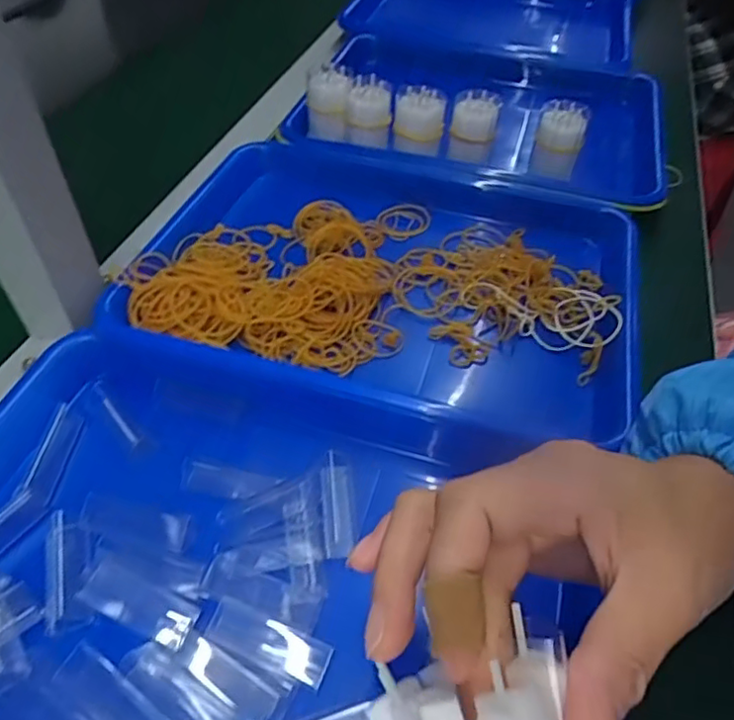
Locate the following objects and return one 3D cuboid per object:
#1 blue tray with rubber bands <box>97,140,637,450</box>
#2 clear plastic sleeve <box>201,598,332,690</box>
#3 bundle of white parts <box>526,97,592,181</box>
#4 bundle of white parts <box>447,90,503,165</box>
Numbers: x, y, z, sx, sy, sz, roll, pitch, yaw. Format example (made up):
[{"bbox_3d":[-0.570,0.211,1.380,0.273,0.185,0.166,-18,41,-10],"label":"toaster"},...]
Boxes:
[{"bbox_3d":[-0.005,-0.057,0.446,0.373,0.057,0.237,13,48,9],"label":"blue tray with rubber bands"},{"bbox_3d":[-0.042,0.121,0.260,0.053,0.004,0.017,20,69,12],"label":"clear plastic sleeve"},{"bbox_3d":[0.161,-0.185,0.509,0.038,0.050,0.031,15,49,11],"label":"bundle of white parts"},{"bbox_3d":[0.089,-0.193,0.509,0.038,0.042,0.052,8,48,4],"label":"bundle of white parts"}]

